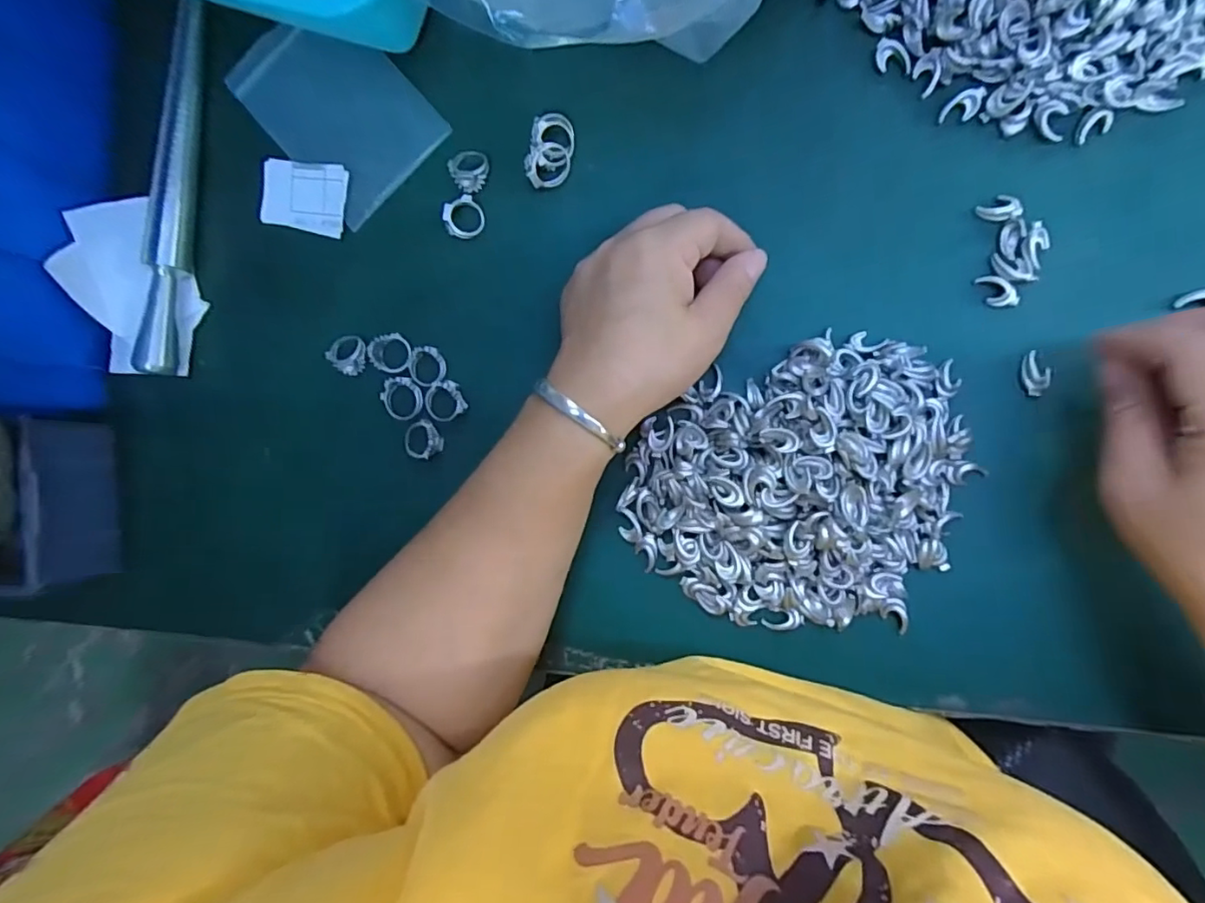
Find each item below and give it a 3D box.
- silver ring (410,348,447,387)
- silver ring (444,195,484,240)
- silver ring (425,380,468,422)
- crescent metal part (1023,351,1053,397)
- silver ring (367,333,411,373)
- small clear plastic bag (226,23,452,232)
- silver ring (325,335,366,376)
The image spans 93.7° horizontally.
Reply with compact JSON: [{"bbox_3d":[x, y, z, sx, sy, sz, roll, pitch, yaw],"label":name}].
[{"bbox_3d":[-0.098,-0.047,0.313,0.020,0.008,0.021,0,90,9],"label":"silver ring"},{"bbox_3d":[-0.075,-0.127,0.308,0.021,0.004,0.021,-8,109,-23],"label":"silver ring"},{"bbox_3d":[-0.089,-0.027,0.312,0.022,0.011,0.020,0,90,9],"label":"silver ring"},{"bbox_3d":[0.208,-0.037,0.269,0.011,0.004,0.021,1,90,9],"label":"crescent metal part"},{"bbox_3d":[-0.119,-0.056,0.317,0.026,0.006,0.021,40,96,7],"label":"silver ring"},{"bbox_3d":[-0.155,-0.201,0.324,0.080,0.009,0.126,-42,84,7],"label":"small clear plastic bag"},{"bbox_3d":[-0.143,-0.055,0.320,0.023,0.009,0.022,0,90,9],"label":"silver ring"}]

